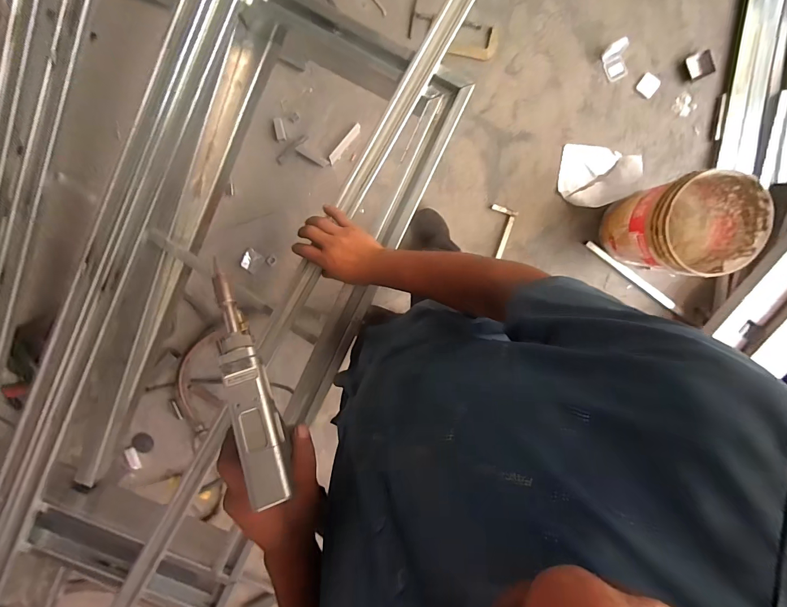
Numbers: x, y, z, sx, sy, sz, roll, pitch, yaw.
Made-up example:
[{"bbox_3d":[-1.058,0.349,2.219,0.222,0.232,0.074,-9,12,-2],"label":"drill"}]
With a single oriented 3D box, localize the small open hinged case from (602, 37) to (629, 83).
[{"bbox_3d":[0.798,-0.865,1.302,0.082,0.057,0.113,-28,98,5],"label":"small open hinged case"}]

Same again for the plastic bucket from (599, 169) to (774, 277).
[{"bbox_3d":[0.923,-0.249,1.211,0.297,0.366,0.289,0,99,1],"label":"plastic bucket"}]

